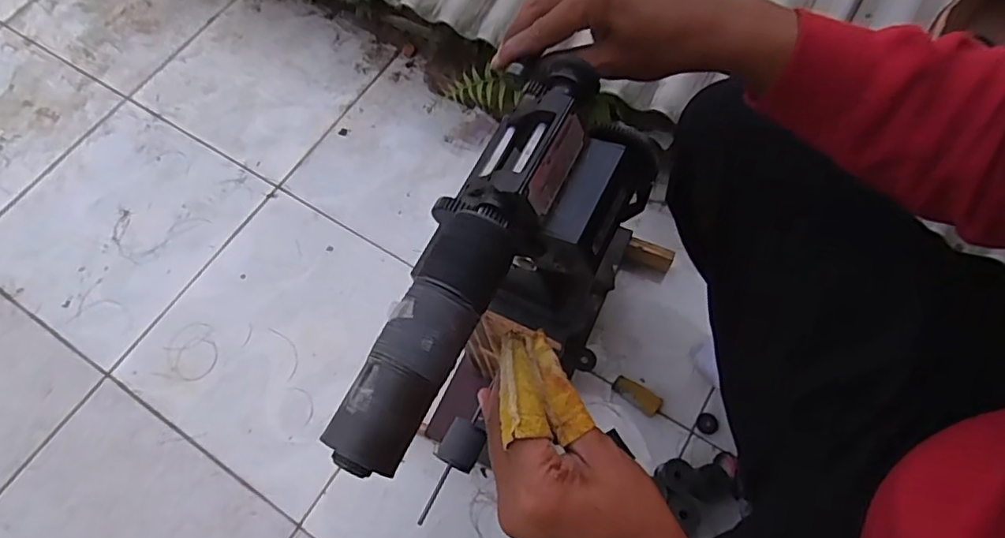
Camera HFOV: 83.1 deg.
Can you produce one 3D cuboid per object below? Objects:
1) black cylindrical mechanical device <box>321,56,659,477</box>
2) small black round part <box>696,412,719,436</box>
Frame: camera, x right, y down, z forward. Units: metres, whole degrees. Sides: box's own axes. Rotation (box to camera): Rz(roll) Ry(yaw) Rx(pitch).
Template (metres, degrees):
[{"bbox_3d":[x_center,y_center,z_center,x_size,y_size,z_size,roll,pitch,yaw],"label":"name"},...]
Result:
[{"bbox_3d":[0.003,0.001,0.340,0.117,0.079,0.268,32,65,14],"label":"black cylindrical mechanical device"},{"bbox_3d":[0.299,0.225,0.825,0.031,0.004,0.030,0,65,1],"label":"small black round part"}]

